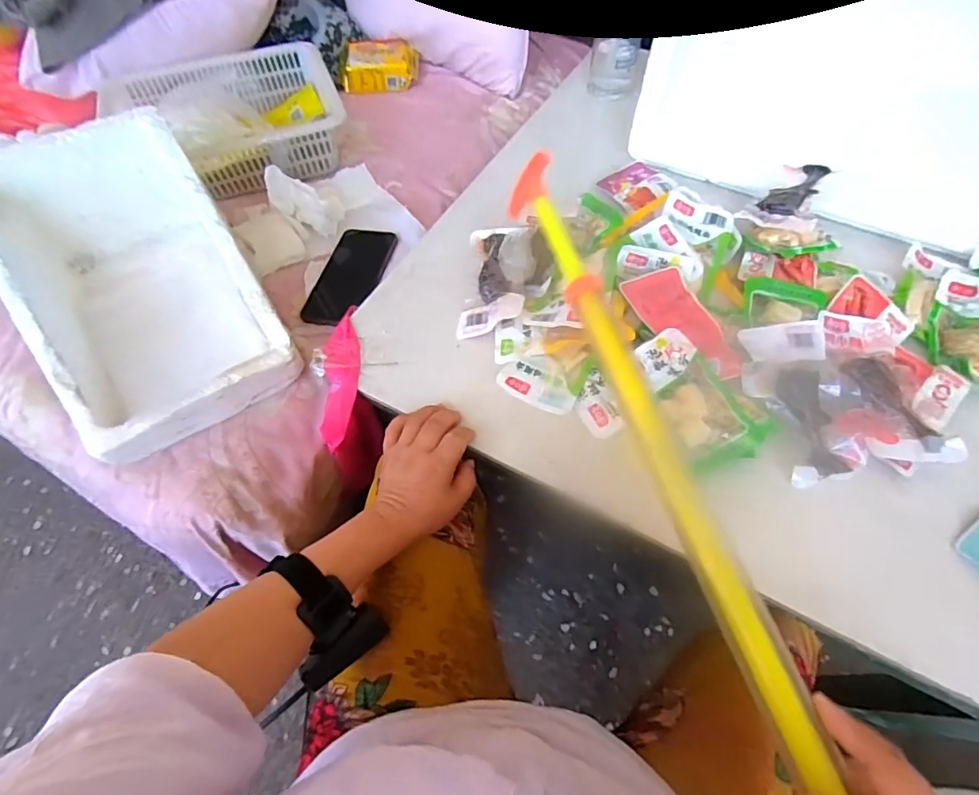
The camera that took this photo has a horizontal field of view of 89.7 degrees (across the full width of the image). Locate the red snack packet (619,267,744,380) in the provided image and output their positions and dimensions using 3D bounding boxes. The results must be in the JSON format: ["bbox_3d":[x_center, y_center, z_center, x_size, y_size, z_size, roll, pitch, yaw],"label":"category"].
[{"bbox_3d":[0.194,-0.074,0.497,0.074,0.022,0.134,-20,61,-12],"label":"red snack packet"}]

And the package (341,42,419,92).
[{"bbox_3d":[-0.192,-0.580,0.865,0.136,0.046,0.084,-3,59,-2],"label":"package"}]

